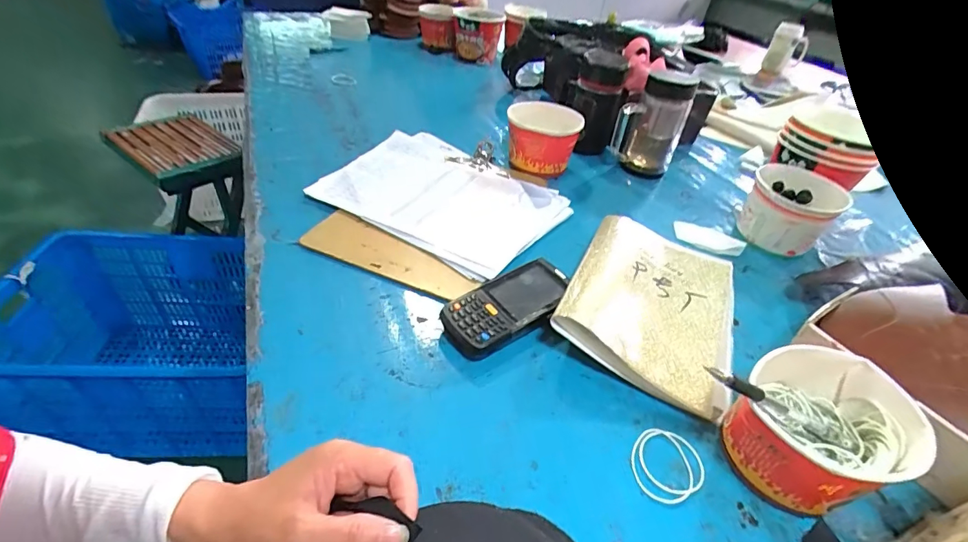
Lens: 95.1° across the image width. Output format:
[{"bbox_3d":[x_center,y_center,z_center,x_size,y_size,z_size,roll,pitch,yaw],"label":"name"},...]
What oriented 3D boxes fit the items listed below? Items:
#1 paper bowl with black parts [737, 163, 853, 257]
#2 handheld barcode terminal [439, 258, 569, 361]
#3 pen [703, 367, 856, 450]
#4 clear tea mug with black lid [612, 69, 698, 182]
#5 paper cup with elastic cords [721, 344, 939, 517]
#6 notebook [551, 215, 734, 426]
[{"bbox_3d":[0.413,-0.085,0.599,0.110,0.107,0.099,31,47,26],"label":"paper bowl with black parts"},{"bbox_3d":[0.029,0.039,0.466,0.142,0.034,0.068,-23,49,-29],"label":"handheld barcode terminal"},{"bbox_3d":[0.223,0.104,0.326,0.152,0.012,0.010,28,39,-14],"label":"pen"},{"bbox_3d":[0.267,-0.231,0.711,0.073,0.160,0.093,35,49,29],"label":"clear tea mug with black lid"},{"bbox_3d":[0.262,0.128,0.354,0.127,0.085,0.101,-14,45,-21],"label":"paper cup with elastic cords"},{"bbox_3d":[0.191,0.025,0.491,0.173,0.048,0.248,21,43,16],"label":"notebook"}]

